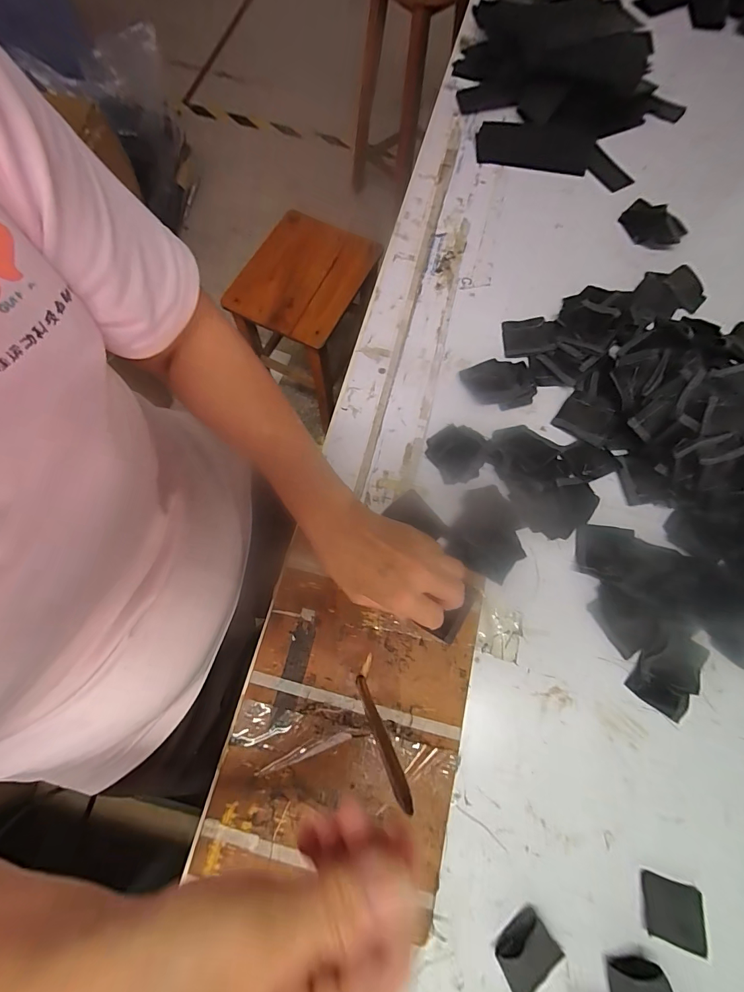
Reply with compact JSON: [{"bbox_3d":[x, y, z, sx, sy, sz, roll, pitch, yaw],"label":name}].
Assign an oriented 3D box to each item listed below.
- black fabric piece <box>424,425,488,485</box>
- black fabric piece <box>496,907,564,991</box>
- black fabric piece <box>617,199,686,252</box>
[{"bbox_3d":[0.089,-0.044,0.391,0.057,0.007,0.058,1,72,-2],"label":"black fabric piece"},{"bbox_3d":[0.110,0.326,0.271,0.041,0.016,0.033,-33,76,-12],"label":"black fabric piece"},{"bbox_3d":[0.365,-0.355,0.501,0.060,0.011,0.080,-28,75,-11],"label":"black fabric piece"}]

